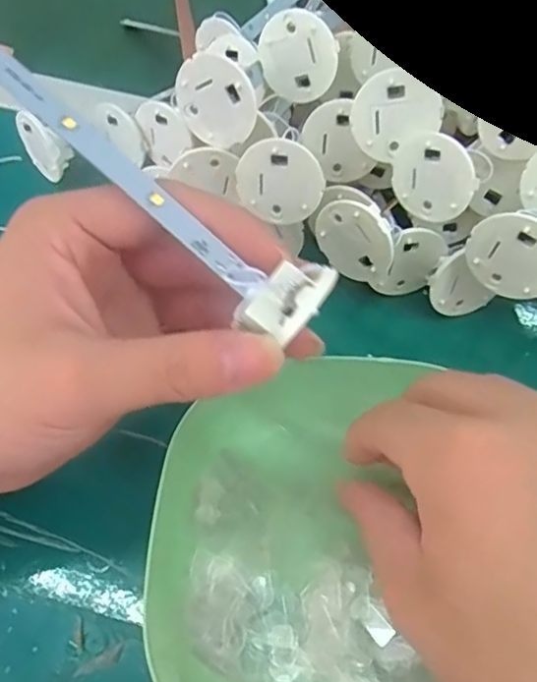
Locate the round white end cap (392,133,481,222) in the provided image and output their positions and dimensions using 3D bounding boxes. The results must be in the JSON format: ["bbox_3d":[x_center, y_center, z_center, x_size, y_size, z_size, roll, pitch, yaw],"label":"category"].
[{"bbox_3d":[0.073,-0.070,0.254,0.036,0.039,0.010,30,61,19],"label":"round white end cap"}]

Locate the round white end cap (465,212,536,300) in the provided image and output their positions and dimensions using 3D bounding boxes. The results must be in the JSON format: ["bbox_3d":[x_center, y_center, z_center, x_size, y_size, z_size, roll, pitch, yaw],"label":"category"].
[{"bbox_3d":[0.101,-0.035,0.236,0.037,0.035,0.008,32,62,19],"label":"round white end cap"}]

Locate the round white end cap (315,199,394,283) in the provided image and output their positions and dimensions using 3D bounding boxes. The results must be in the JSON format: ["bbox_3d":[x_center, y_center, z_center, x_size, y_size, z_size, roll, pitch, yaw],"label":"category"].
[{"bbox_3d":[0.038,-0.044,0.256,0.037,0.038,0.005,37,54,13],"label":"round white end cap"}]

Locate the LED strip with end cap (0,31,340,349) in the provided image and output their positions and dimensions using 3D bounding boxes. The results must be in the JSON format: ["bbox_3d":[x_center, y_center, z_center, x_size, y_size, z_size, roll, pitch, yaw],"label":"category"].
[{"bbox_3d":[-0.100,-0.101,0.165,0.292,0.018,0.023,40,63,0],"label":"LED strip with end cap"}]

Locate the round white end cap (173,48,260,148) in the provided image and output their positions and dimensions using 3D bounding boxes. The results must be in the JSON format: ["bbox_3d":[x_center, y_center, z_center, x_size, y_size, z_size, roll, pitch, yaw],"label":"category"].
[{"bbox_3d":[-0.023,-0.103,0.249,0.037,0.038,0.004,-18,25,41],"label":"round white end cap"}]

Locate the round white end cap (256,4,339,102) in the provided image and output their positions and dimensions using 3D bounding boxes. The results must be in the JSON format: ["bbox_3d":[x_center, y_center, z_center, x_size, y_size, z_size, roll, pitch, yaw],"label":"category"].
[{"bbox_3d":[0.014,-0.131,0.267,0.037,0.037,0.011,18,58,12],"label":"round white end cap"}]

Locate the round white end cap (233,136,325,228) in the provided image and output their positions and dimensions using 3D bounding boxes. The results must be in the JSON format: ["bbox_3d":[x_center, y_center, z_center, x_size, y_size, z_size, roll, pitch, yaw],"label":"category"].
[{"bbox_3d":[0.005,-0.070,0.255,0.038,0.037,0.006,38,36,-18],"label":"round white end cap"}]

